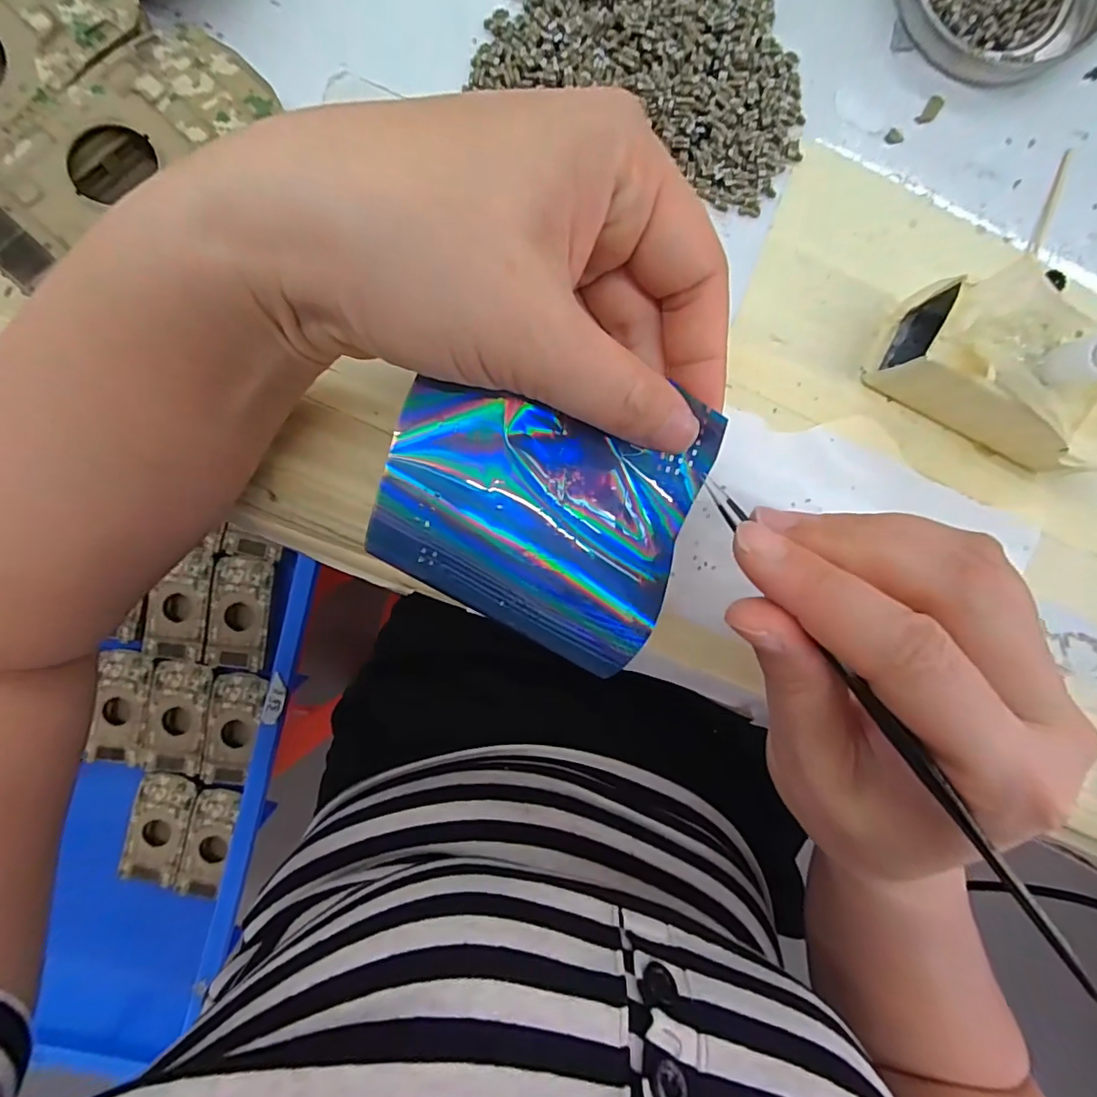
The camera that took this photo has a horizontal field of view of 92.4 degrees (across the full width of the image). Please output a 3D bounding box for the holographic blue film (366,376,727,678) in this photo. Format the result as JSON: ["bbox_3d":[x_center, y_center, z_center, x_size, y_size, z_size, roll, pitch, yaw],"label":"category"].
[{"bbox_3d":[-0.001,-0.007,0.147,0.084,0.037,0.074,16,91,-7],"label":"holographic blue film"}]

